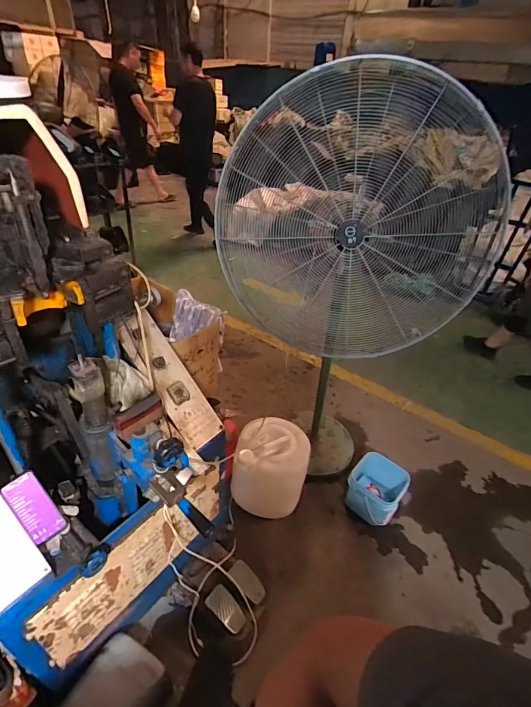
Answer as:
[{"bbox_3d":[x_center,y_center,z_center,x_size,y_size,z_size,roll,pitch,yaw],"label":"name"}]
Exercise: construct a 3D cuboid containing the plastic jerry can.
[{"bbox_3d":[0.024,0.484,1.564,0.294,0.362,0.261,10,37,7],"label":"plastic jerry can"}]

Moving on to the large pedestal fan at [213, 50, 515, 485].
[{"bbox_3d":[0.248,-0.103,1.363,0.664,1.482,0.464,15,38,14],"label":"large pedestal fan"}]

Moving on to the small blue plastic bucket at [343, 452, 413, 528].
[{"bbox_3d":[0.480,0.601,1.648,0.229,0.184,0.233,30,44,30],"label":"small blue plastic bucket"}]

